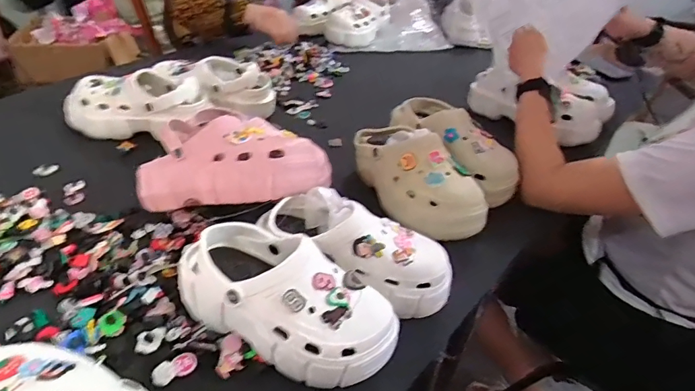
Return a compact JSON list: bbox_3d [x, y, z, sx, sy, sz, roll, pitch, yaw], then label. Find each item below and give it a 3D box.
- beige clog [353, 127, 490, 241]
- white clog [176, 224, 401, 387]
[{"bbox_3d":[0.103,-0.032,0.678,0.093,0.097,0.234,-18,43,-27],"label":"beige clog"},{"bbox_3d":[-0.067,0.116,0.485,0.244,0.105,0.104,21,40,19],"label":"white clog"}]

